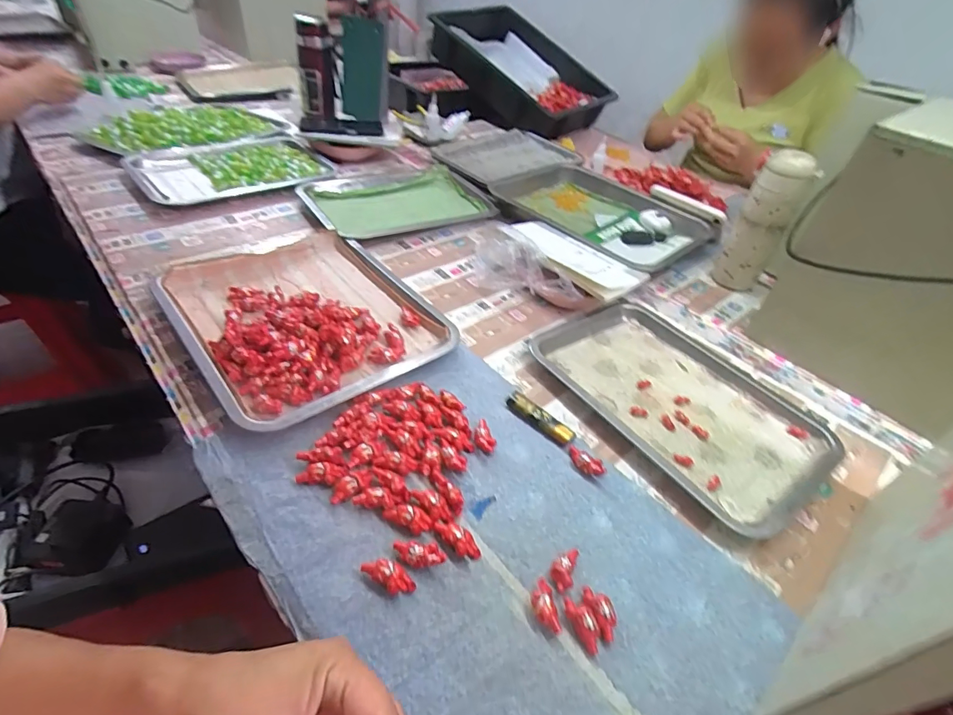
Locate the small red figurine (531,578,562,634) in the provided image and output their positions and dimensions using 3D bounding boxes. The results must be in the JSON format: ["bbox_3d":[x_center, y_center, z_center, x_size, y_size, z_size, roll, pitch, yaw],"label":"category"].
[{"bbox_3d":[0.051,0.186,0.355,0.018,0.014,0.039,-2,43,-11],"label":"small red figurine"}]

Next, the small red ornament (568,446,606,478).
[{"bbox_3d":[0.106,0.102,0.460,0.016,0.014,0.041,-30,54,-35],"label":"small red ornament"}]

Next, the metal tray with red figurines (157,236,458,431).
[{"bbox_3d":[-0.210,-0.063,0.568,0.264,0.032,0.320,-26,52,-33],"label":"metal tray with red figurines"}]

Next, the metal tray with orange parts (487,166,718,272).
[{"bbox_3d":[0.227,-0.264,0.862,0.282,0.038,0.367,-26,52,-32],"label":"metal tray with orange parts"}]

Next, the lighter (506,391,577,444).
[{"bbox_3d":[0.067,0.064,0.497,0.081,0.010,0.020,34,48,26],"label":"lighter"}]

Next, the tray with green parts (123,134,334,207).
[{"bbox_3d":[-0.441,-0.347,0.855,0.309,0.026,0.247,-28,53,-34],"label":"tray with green parts"}]

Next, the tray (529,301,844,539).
[{"bbox_3d":[0.236,0.039,0.542,0.219,0.021,0.307,-22,50,-29],"label":"tray"}]

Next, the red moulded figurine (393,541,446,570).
[{"bbox_3d":[-0.046,0.157,0.371,0.042,0.012,0.018,10,42,2],"label":"red moulded figurine"}]

